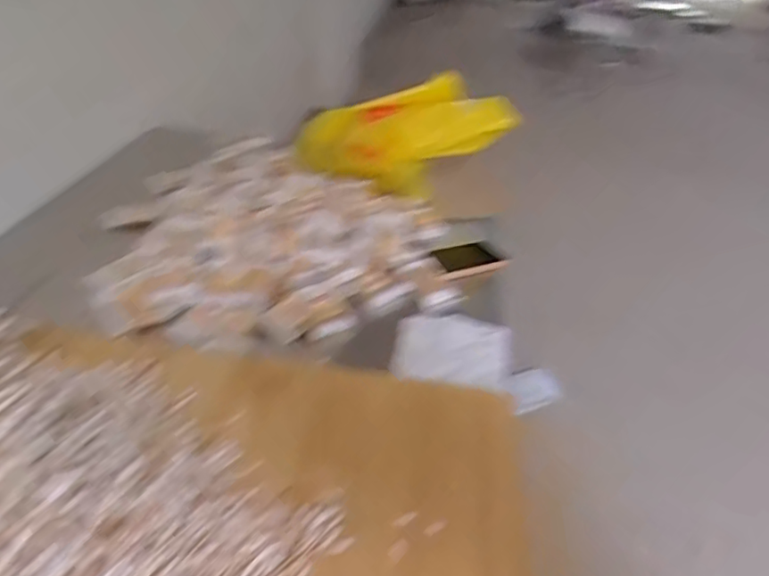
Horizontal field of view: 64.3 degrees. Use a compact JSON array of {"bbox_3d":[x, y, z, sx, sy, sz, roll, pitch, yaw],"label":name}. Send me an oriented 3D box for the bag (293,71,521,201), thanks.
[{"bbox_3d":[0.033,-0.280,1.225,0.432,0.206,0.099,-11,30,3],"label":"bag"}]

